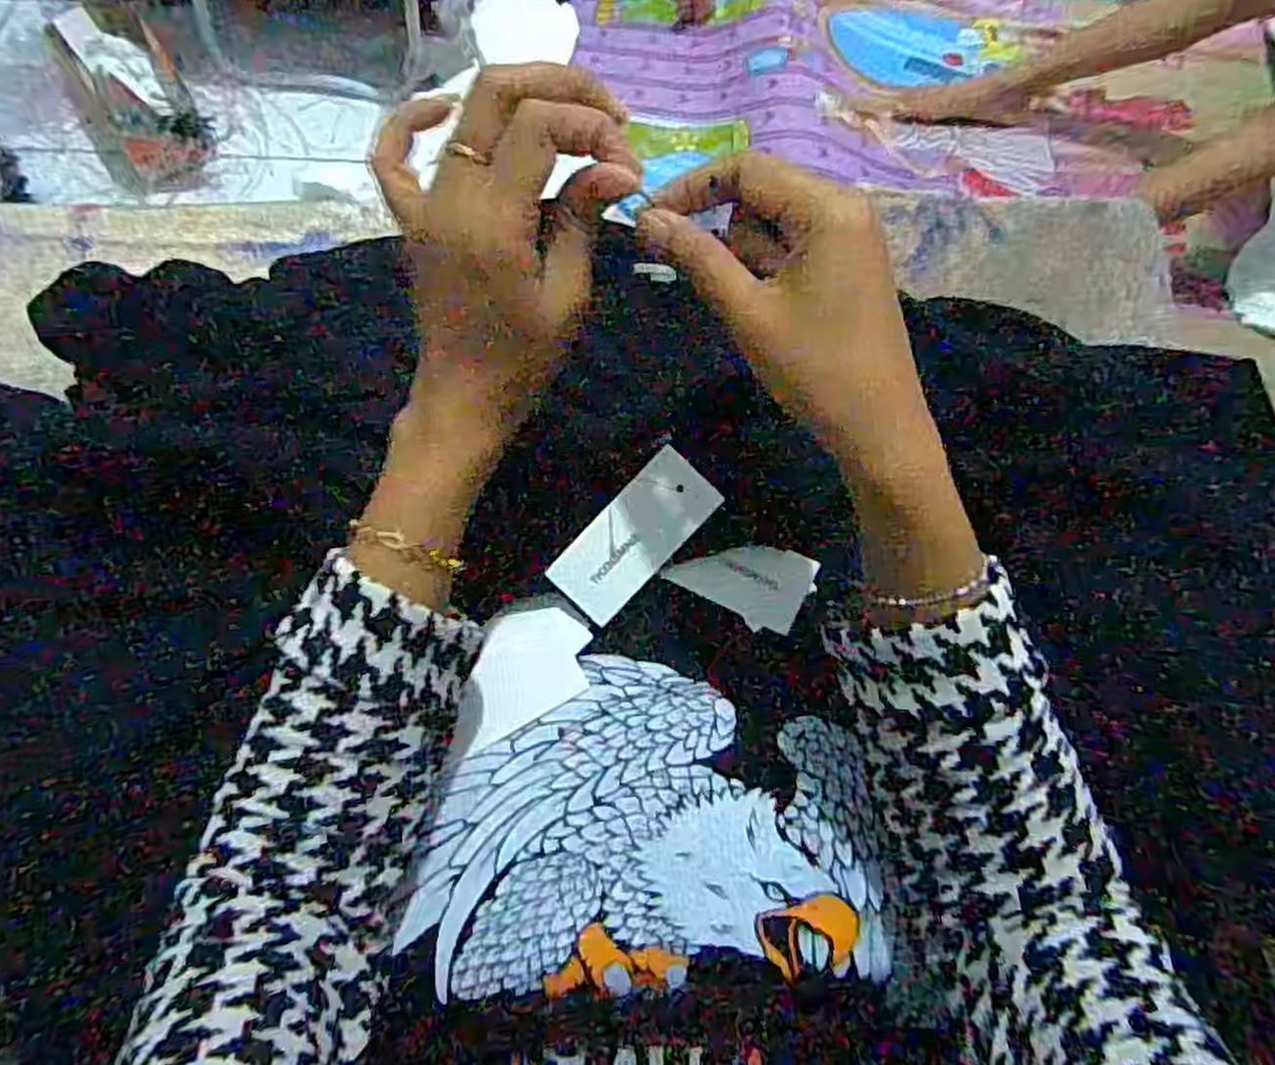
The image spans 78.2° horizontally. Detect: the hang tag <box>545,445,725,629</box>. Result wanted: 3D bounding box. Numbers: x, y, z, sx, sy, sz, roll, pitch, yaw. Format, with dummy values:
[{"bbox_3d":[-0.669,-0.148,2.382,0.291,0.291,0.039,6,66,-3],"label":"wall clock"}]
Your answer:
[{"bbox_3d":[-0.001,0.002,0.391,0.041,0.004,0.088,44,92,-11],"label":"hang tag"}]

